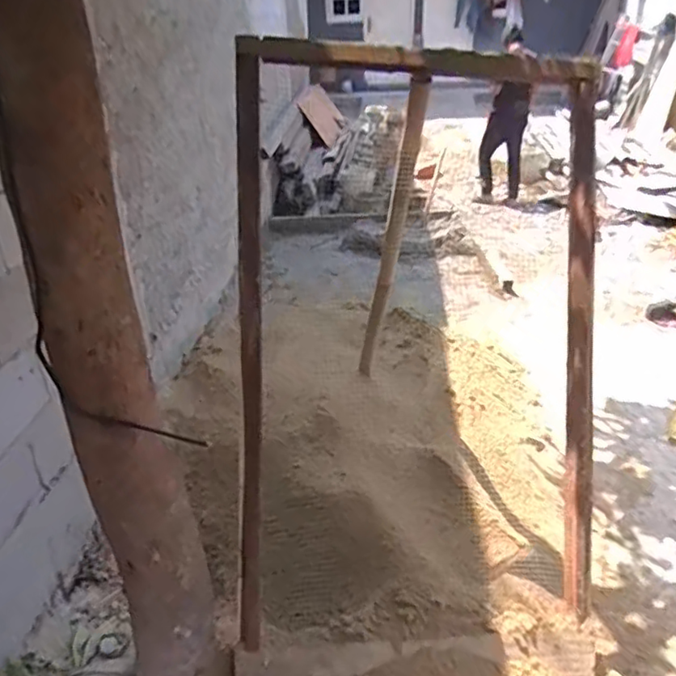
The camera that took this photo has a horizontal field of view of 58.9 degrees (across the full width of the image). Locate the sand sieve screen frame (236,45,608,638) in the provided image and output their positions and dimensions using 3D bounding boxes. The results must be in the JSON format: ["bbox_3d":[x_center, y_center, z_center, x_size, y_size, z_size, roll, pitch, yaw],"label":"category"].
[{"bbox_3d":[0.211,-0.107,1.566,0.859,1.189,1.096,0,27,5],"label":"sand sieve screen frame"}]

